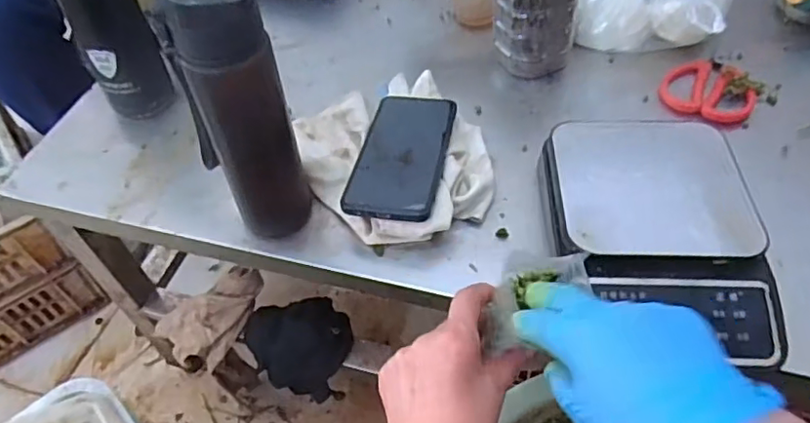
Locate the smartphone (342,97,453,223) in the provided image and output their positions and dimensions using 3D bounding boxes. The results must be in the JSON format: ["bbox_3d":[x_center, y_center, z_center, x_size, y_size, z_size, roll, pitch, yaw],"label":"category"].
[{"bbox_3d":[-0.001,-0.055,0.548,0.076,0.010,0.170,7,43,9],"label":"smartphone"}]

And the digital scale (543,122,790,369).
[{"bbox_3d":[0.193,0.017,0.470,0.152,0.058,0.202,-1,51,3],"label":"digital scale"}]

